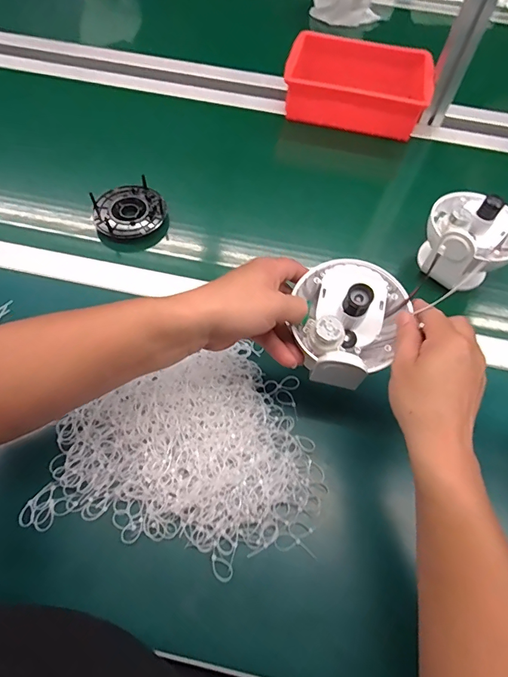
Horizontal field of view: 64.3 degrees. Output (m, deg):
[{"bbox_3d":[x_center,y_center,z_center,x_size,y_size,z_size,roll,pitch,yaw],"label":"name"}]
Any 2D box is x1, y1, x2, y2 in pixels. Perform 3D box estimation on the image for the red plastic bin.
[{"bbox_3d":[0.186,-0.459,0.740,0.247,0.080,0.159,13,60,5],"label":"red plastic bin"}]

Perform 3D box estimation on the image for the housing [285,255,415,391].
[{"bbox_3d":[0.091,-0.021,0.395,0.107,0.088,0.119,25,64,12],"label":"housing"}]

